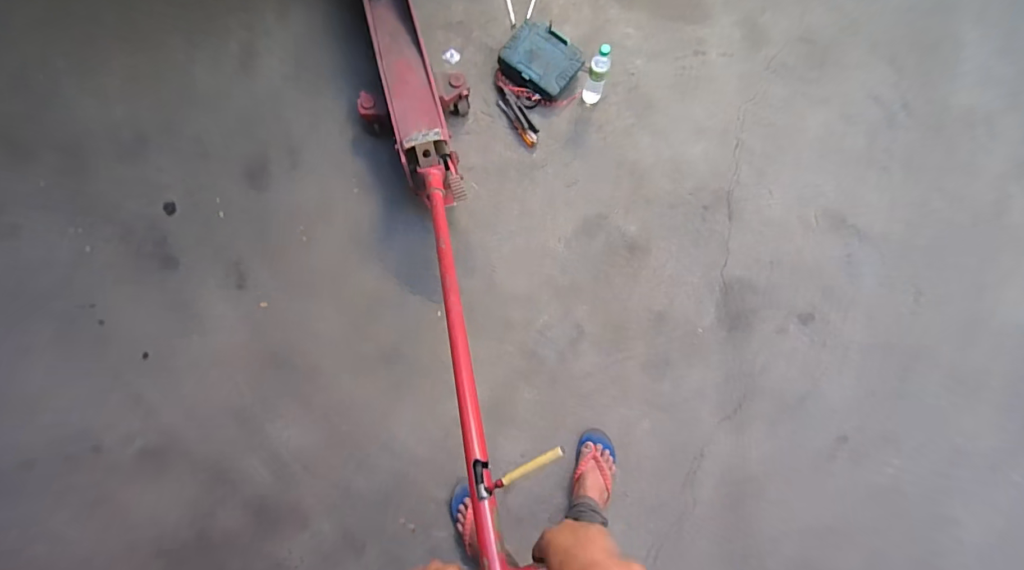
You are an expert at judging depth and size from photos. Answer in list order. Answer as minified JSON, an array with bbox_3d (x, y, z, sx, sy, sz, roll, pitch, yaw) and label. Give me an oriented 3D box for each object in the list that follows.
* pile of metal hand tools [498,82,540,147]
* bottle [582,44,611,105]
[{"bbox_3d":[0.018,-0.553,1.408,0.061,0.027,0.235,-30,82,-5],"label":"pile of metal hand tools"},{"bbox_3d":[0.263,-0.641,1.343,0.059,0.240,0.061,0,80,0],"label":"bottle"}]

